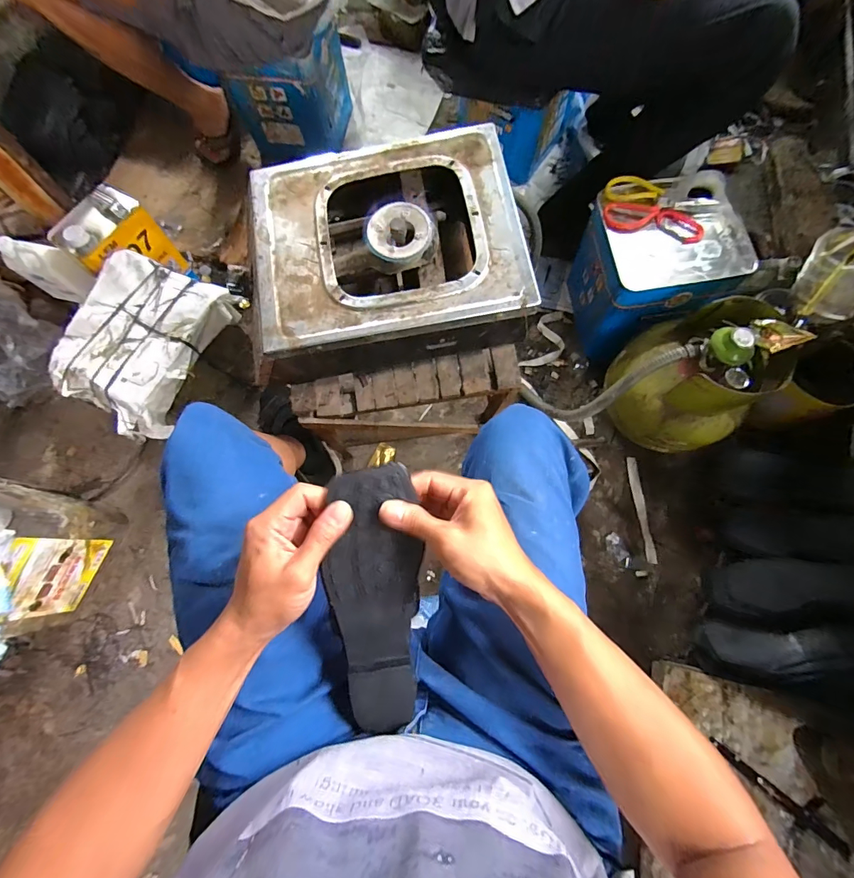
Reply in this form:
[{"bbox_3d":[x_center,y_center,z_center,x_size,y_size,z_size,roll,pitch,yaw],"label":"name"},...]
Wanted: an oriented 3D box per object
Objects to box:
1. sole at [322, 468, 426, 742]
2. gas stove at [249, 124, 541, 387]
[{"bbox_3d":[-0.045,0.140,0.359,0.076,0.034,0.234,-2,98,1],"label":"sole"},{"bbox_3d":[-0.060,-0.250,0.541,0.350,0.097,0.287,-9,75,-1],"label":"gas stove"}]

